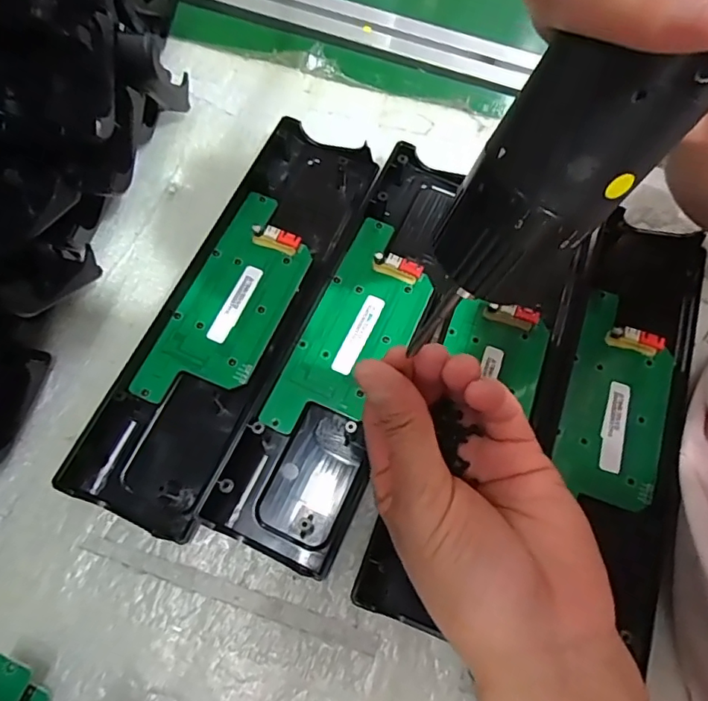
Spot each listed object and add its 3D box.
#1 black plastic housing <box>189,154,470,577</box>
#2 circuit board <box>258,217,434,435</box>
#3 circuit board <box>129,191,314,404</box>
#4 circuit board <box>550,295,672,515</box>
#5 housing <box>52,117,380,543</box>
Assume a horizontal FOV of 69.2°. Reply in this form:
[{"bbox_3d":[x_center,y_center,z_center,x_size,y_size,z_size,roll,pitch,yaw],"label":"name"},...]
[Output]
[{"bbox_3d":[0.004,-0.010,0.286,0.067,0.020,0.242,23,69,7],"label":"black plastic housing"},{"bbox_3d":[0.003,-0.011,0.284,0.053,0.004,0.134,24,69,7],"label":"circuit board"},{"bbox_3d":[-0.066,-0.028,0.289,0.054,0.016,0.133,22,69,7],"label":"circuit board"},{"bbox_3d":[0.142,0.025,0.273,0.052,0.010,0.109,20,68,6],"label":"circuit board"},{"bbox_3d":[-0.065,-0.027,0.289,0.068,0.018,0.245,21,69,6],"label":"housing"}]

